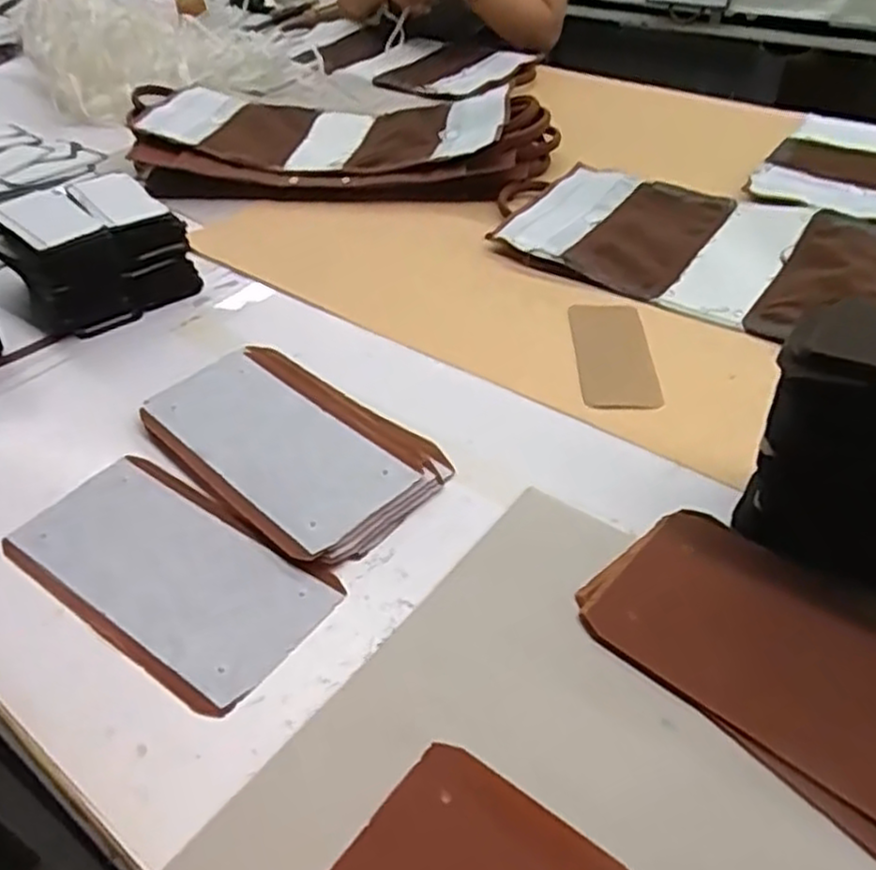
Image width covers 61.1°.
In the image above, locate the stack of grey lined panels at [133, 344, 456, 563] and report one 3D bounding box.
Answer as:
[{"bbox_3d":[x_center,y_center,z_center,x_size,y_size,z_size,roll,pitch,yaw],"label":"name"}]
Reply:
[{"bbox_3d":[-0.128,0.005,0.638,0.267,0.018,0.150,29,51,31],"label":"stack of grey lined panels"}]

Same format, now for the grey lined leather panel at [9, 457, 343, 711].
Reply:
[{"bbox_3d":[-0.200,0.097,0.553,0.250,0.007,0.124,25,49,28],"label":"grey lined leather panel"}]

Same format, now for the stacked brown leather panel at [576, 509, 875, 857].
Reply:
[{"bbox_3d":[0.227,0.142,0.463,0.145,0.011,0.258,-34,50,-29],"label":"stacked brown leather panel"}]

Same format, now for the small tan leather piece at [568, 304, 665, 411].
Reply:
[{"bbox_3d":[0.169,-0.081,0.725,0.068,0.009,0.166,-8,42,9],"label":"small tan leather piece"}]

